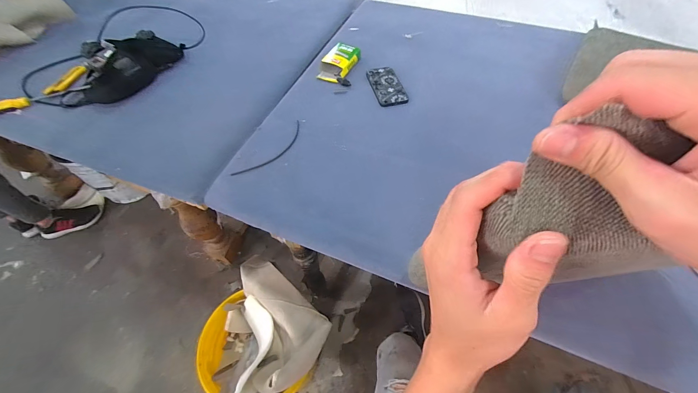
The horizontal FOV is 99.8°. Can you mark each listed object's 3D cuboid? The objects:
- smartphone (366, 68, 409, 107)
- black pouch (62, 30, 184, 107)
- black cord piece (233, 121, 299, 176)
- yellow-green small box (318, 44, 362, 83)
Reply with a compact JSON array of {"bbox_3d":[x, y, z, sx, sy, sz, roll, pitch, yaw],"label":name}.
[{"bbox_3d":[0.104,-0.308,0.816,0.079,0.005,0.167,-12,56,-5],"label":"smartphone"},{"bbox_3d":[-0.661,-0.370,0.848,0.206,0.065,0.309,18,59,14],"label":"black pouch"},{"bbox_3d":[-0.185,-0.109,0.716,0.050,0.004,0.215,38,69,17],"label":"black cord piece"},{"bbox_3d":[-0.031,-0.393,0.863,0.083,0.032,0.142,25,61,18],"label":"yellow-green small box"}]

